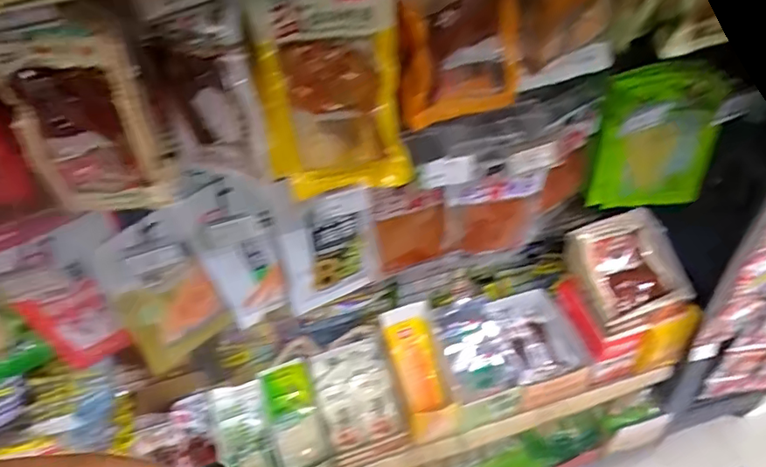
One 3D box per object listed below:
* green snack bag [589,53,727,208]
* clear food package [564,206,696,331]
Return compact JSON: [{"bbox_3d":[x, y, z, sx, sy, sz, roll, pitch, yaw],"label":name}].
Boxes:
[{"bbox_3d":[0.447,-0.142,0.882,0.187,0.270,0.049,-1,41,8],"label":"green snack bag"},{"bbox_3d":[0.451,0.059,1.005,0.176,0.035,0.186,-23,72,8],"label":"clear food package"}]

